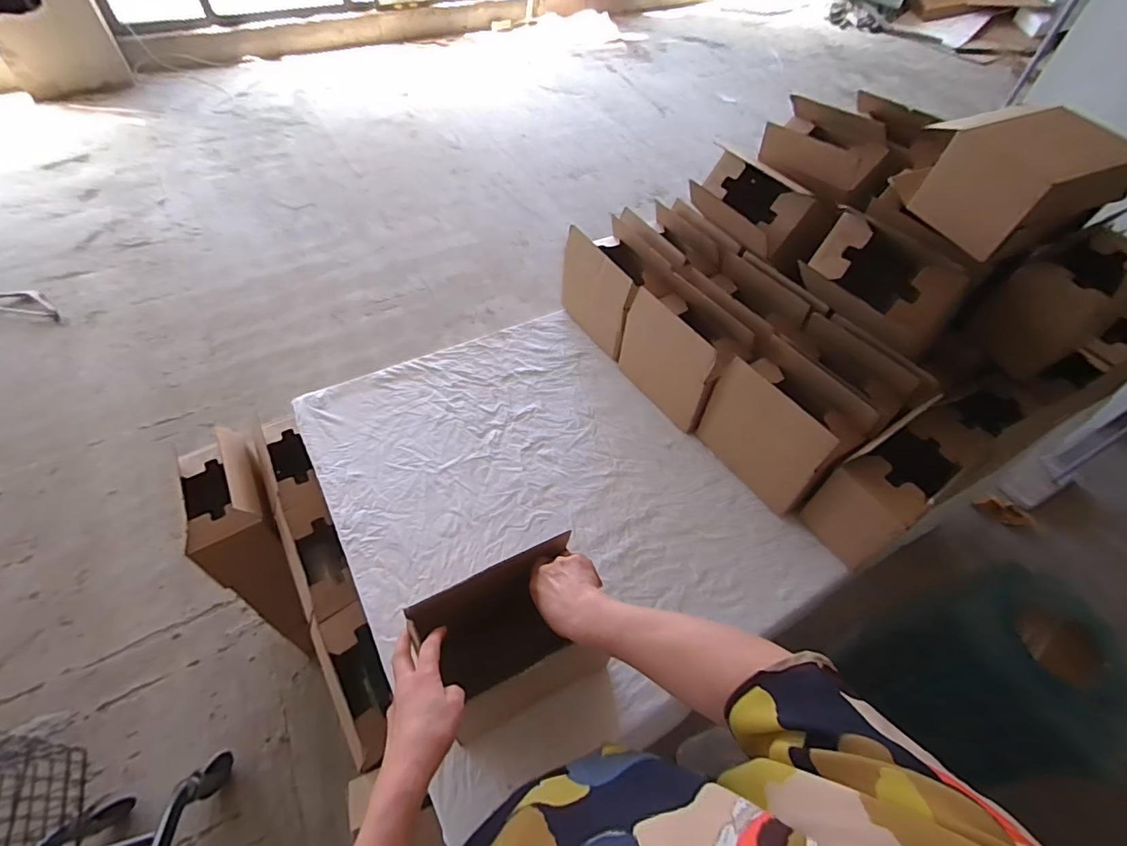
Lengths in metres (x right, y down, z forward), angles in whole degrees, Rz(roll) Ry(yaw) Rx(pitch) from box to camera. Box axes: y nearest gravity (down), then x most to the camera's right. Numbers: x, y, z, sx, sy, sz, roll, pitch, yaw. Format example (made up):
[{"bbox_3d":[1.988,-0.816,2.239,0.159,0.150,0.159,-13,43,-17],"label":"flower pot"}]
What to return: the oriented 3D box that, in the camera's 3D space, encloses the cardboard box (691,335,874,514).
[{"bbox_3d":[0.390,0.005,0.911,0.134,0.219,0.226,-27,59,-22],"label":"cardboard box"}]

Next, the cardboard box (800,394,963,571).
[{"bbox_3d":[0.519,0.117,0.834,0.196,0.168,0.126,-26,58,-22],"label":"cardboard box"}]

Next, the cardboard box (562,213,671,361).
[{"bbox_3d":[0.116,-0.309,1.154,0.151,0.209,0.228,-29,59,-23],"label":"cardboard box"}]

